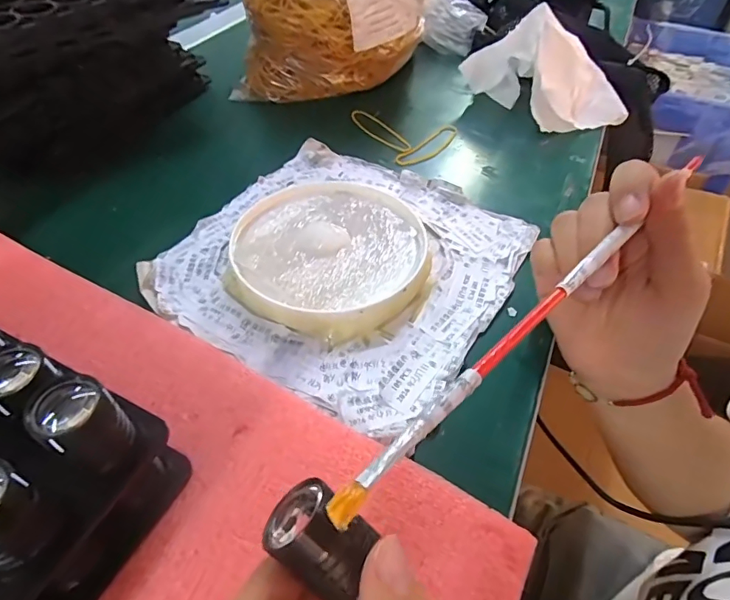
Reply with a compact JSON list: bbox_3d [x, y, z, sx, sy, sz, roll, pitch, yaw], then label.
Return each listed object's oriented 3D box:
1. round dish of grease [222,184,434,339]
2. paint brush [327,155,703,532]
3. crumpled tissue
[{"bbox_3d":[-0.021,-0.030,0.293,0.118,0.017,0.117,1,48,-1],"label":"round dish of grease"},{"bbox_3d":[0.076,-0.004,0.180,0.235,0.005,0.008,-36,58,-27],"label":"paint brush"},{"bbox_3d":[0.162,-0.202,0.421,0.121,0.071,0.092,-14,50,-15],"label":"crumpled tissue"}]

